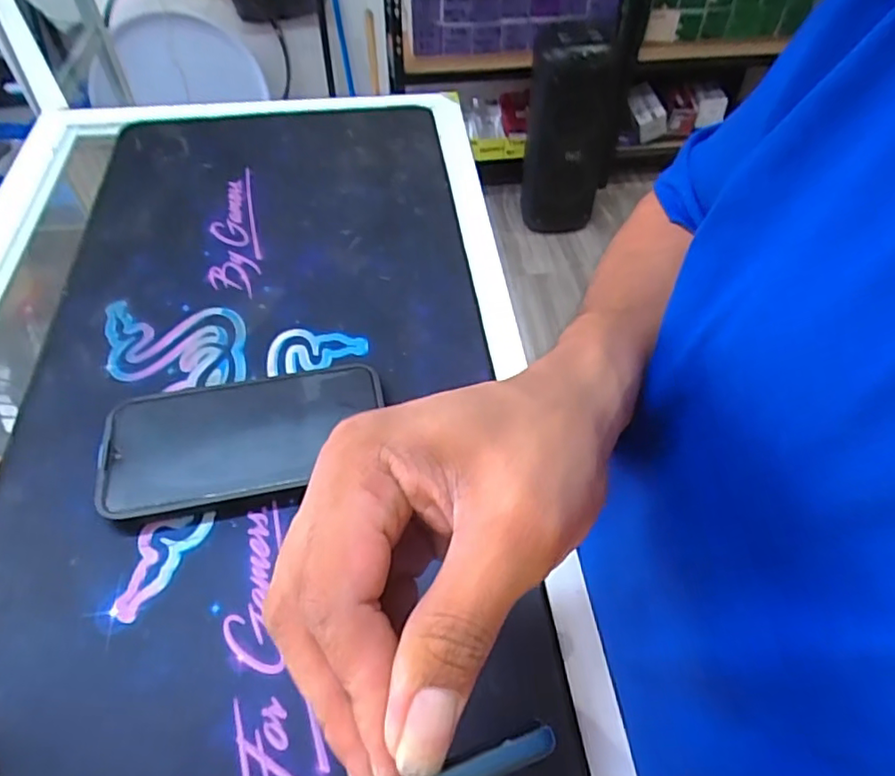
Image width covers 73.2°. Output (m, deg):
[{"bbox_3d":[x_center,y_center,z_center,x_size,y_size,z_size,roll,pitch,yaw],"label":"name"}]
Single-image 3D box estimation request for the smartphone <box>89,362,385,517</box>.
[{"bbox_3d":[-0.117,0.028,0.348,0.156,0.017,0.077,-10,53,-9],"label":"smartphone"}]

